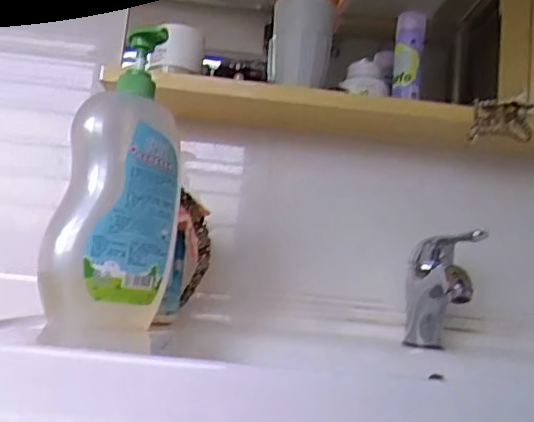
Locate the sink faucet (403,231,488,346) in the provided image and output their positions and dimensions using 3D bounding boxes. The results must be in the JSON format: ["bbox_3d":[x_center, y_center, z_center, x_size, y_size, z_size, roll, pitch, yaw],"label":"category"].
[{"bbox_3d":[0.193,0.093,0.661,0.045,0.125,0.146,6,-8,0],"label":"sink faucet"}]

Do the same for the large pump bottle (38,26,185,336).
[{"bbox_3d":[-0.130,-0.030,0.532,0.072,0.268,0.091,3,-9,20],"label":"large pump bottle"}]

